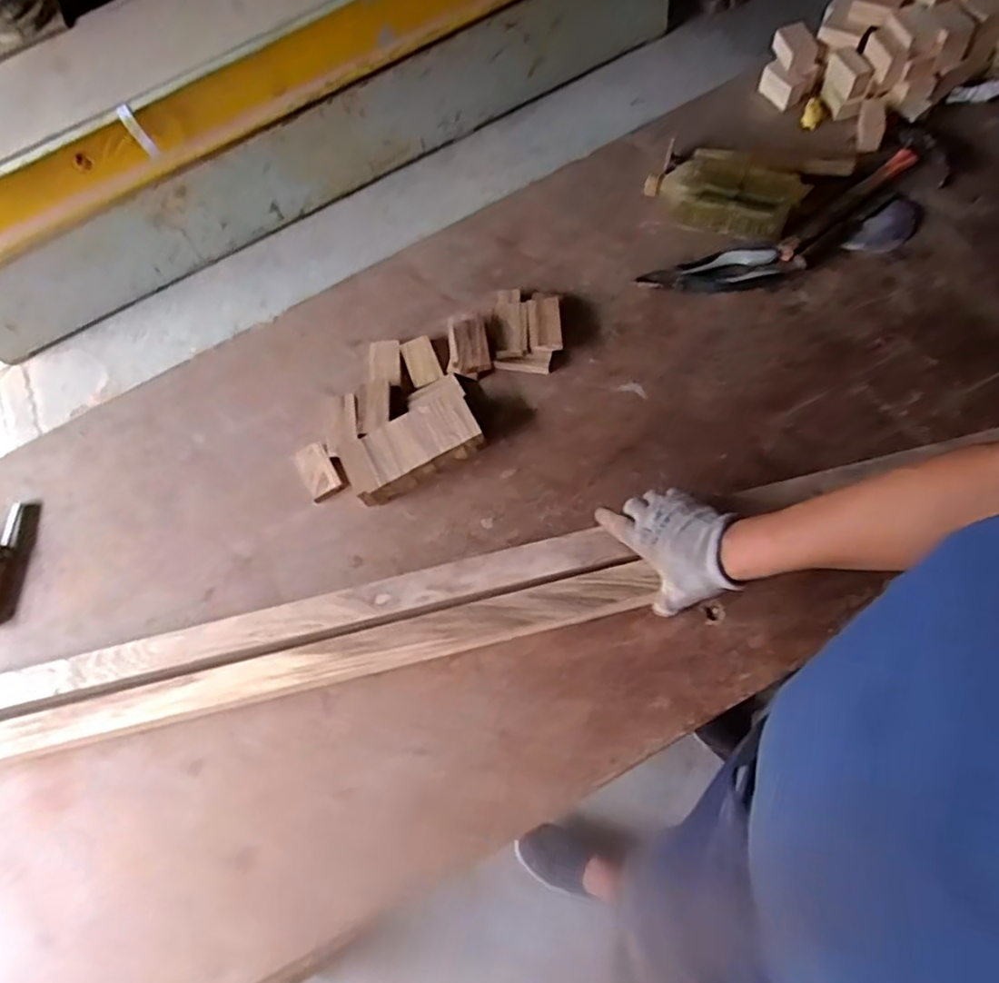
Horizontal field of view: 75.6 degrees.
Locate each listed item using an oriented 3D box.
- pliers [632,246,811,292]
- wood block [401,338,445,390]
[{"bbox_3d":[0.313,-0.315,0.918,0.222,0.025,0.058,-6,66,6],"label":"pliers"},{"bbox_3d":[-0.114,-0.192,0.947,0.046,0.015,0.080,-23,65,-1],"label":"wood block"}]

